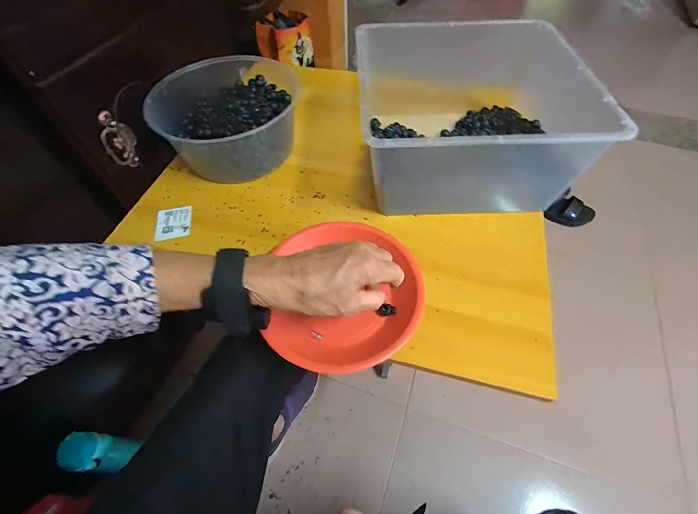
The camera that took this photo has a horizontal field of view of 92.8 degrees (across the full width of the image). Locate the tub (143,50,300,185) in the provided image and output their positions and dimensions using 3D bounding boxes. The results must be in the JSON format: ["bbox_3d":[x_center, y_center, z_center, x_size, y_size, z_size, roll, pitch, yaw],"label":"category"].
[{"bbox_3d":[-0.195,-0.228,0.571,0.225,0.112,0.217,38,64,24],"label":"tub"}]

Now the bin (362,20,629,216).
[{"bbox_3d":[0.185,-0.210,0.512,0.333,0.156,0.306,1,55,2],"label":"bin"}]

